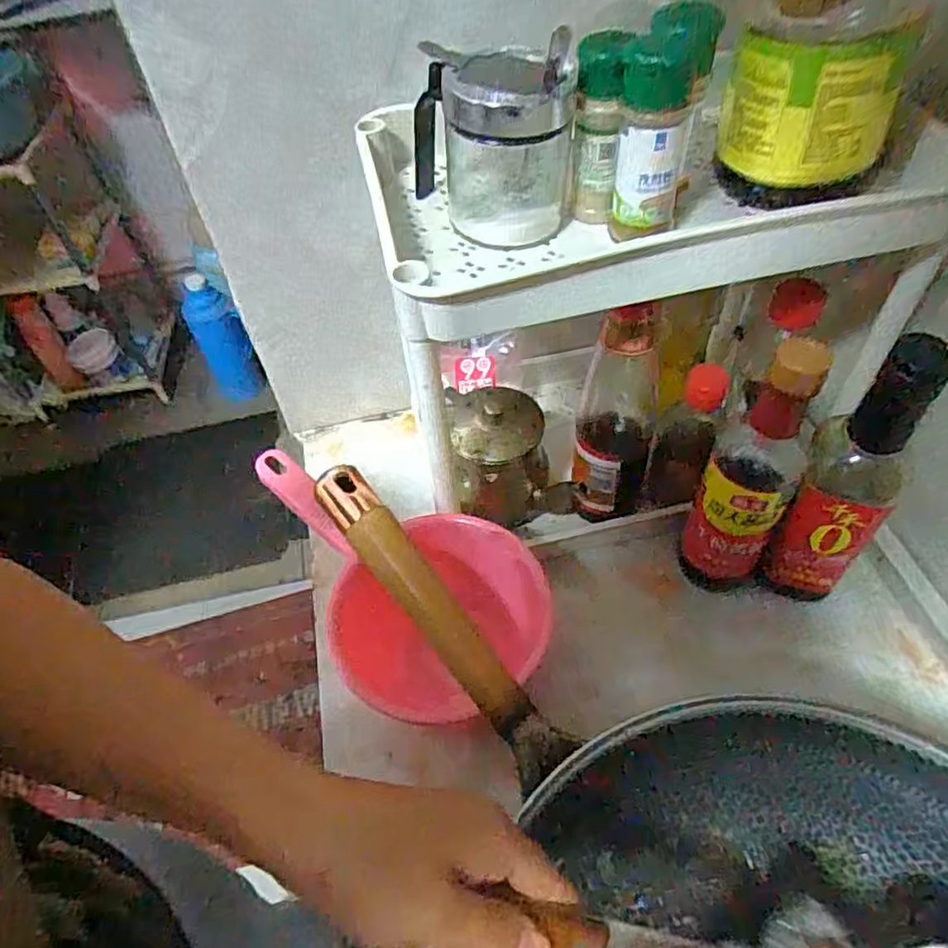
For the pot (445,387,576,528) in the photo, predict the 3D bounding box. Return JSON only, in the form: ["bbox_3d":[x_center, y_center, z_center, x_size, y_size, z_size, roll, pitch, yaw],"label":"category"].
[{"bbox_3d":[0.029,-0.018,0.561,0.102,0.111,0.073,-5,51,-1],"label":"pot"}]

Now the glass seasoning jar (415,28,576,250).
[{"bbox_3d":[0.009,-0.213,0.400,0.090,0.099,0.090,-2,51,2],"label":"glass seasoning jar"}]

